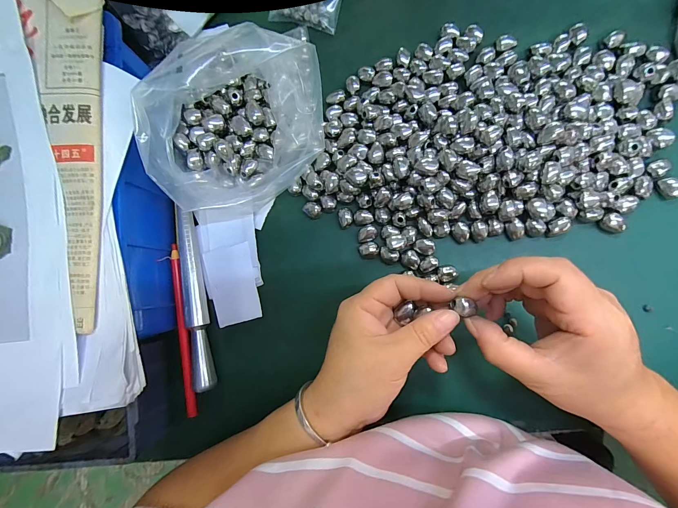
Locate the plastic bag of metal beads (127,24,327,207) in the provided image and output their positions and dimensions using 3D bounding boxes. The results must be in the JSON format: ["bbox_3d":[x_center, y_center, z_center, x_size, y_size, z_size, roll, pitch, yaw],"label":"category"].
[{"bbox_3d":[-0.083,-0.110,0.275,0.128,0.092,0.140,3,85,9],"label":"plastic bag of metal beads"}]

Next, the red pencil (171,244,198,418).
[{"bbox_3d":[-0.153,0.074,0.305,0.011,0.011,0.166,-8,83,8],"label":"red pencil"}]

